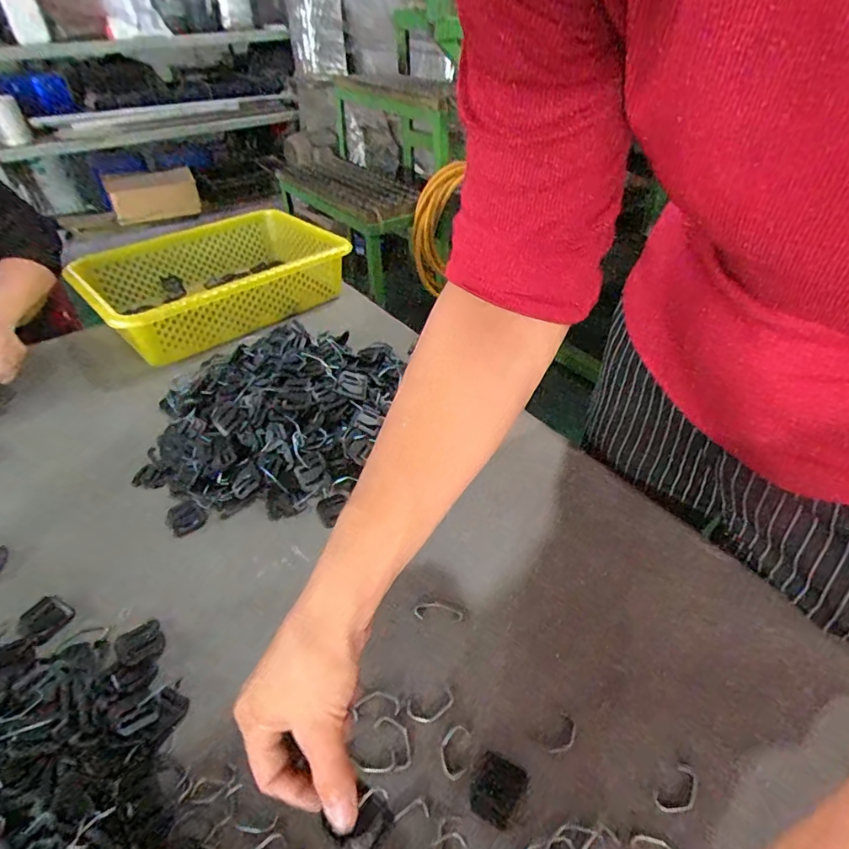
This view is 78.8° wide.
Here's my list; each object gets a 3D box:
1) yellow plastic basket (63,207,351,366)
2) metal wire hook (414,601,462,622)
[{"bbox_3d":[-0.300,-0.230,0.799,0.390,0.091,0.253,-33,49,-30],"label":"yellow plastic basket"},{"bbox_3d":[0.011,0.150,0.417,0.039,0.004,0.016,1,40,2],"label":"metal wire hook"}]

